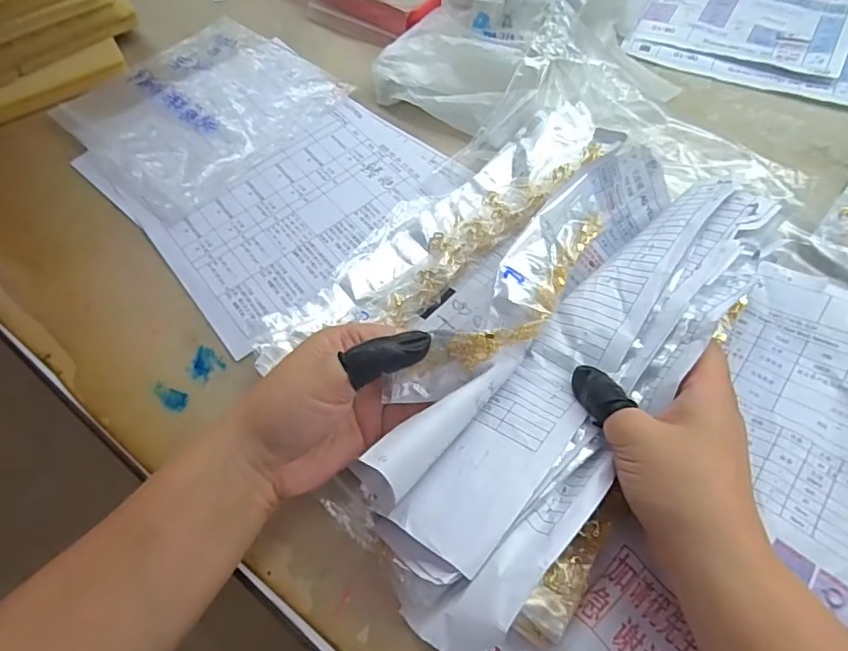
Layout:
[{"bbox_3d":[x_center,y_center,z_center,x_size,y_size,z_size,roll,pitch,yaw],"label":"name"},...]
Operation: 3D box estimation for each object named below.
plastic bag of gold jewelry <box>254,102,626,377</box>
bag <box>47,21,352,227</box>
[{"bbox_3d":[0.011,-0.068,0.378,0.296,0.023,0.084,-37,64,-11],"label":"plastic bag of gold jewelry"},{"bbox_3d":[-0.203,-0.201,0.481,0.200,0.010,0.201,38,69,22],"label":"bag"}]

